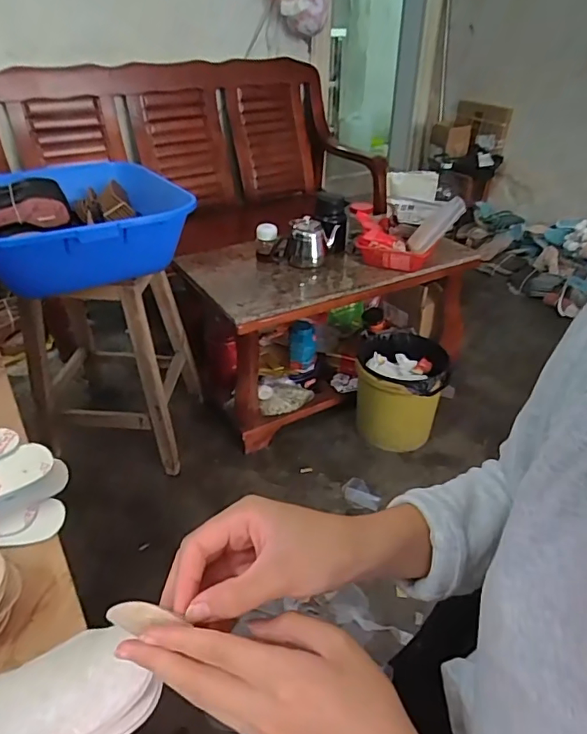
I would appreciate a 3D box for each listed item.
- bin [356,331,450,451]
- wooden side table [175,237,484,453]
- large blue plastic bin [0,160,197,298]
[{"bbox_3d":[0.318,0.086,1.527,0.262,0.278,0.239,5,34,6],"label":"bin"},{"bbox_3d":[0.156,-0.154,1.671,0.906,0.427,0.442,-13,36,-19],"label":"wooden side table"},{"bbox_3d":[-0.521,-0.331,1.201,0.461,0.168,0.548,-19,39,-26],"label":"large blue plastic bin"}]

